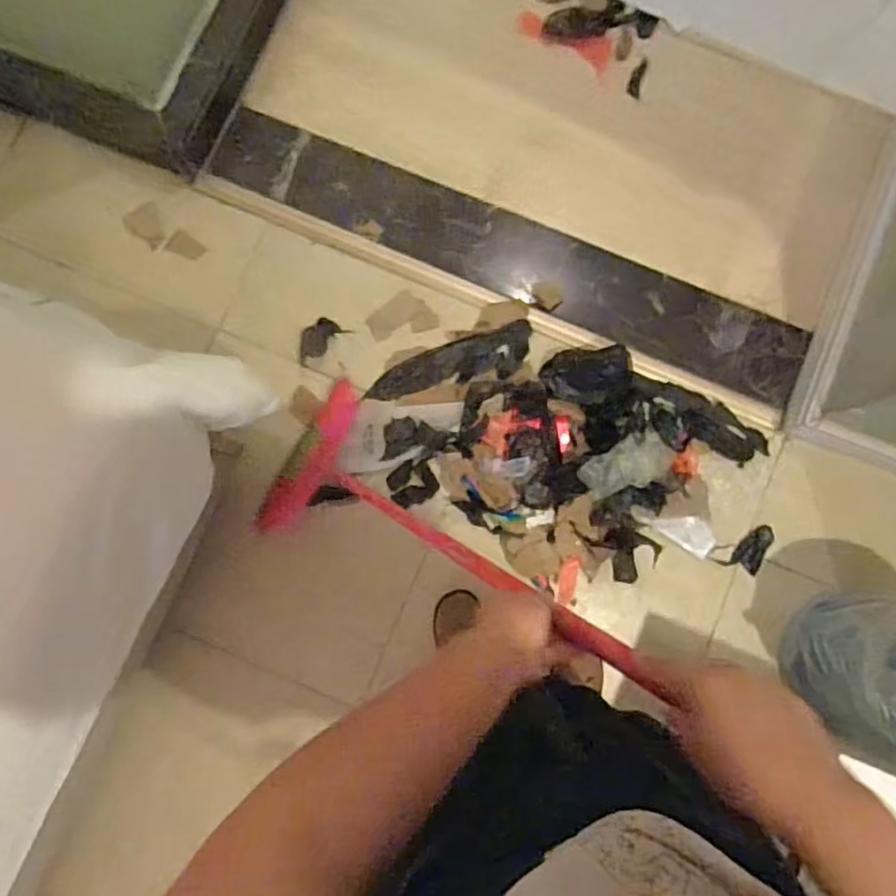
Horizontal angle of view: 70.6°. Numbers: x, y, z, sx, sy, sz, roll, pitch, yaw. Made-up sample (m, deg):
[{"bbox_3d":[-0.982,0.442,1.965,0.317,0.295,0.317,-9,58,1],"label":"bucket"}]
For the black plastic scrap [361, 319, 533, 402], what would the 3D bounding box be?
[{"bbox_3d":[0.007,-0.172,1.305,0.351,0.025,0.103,-16,83,-2],"label":"black plastic scrap"}]

